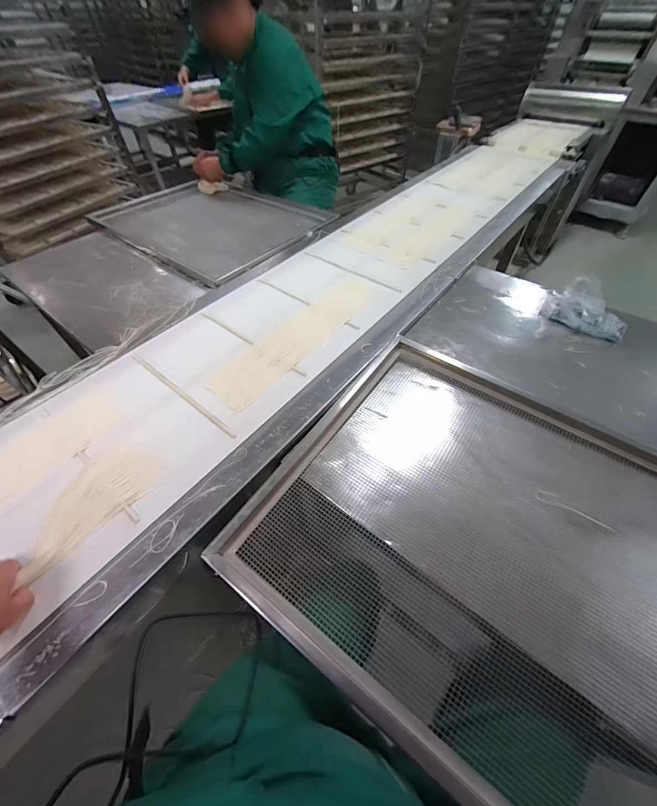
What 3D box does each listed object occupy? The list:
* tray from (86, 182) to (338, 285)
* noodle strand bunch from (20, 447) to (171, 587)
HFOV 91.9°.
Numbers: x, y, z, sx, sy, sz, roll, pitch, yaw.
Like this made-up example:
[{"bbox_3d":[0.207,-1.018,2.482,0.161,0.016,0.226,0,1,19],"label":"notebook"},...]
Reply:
[{"bbox_3d":[-0.459,-0.714,1.245,0.876,0.031,0.592,31,59,25],"label":"tray"},{"bbox_3d":[-0.393,0.150,0.532,0.131,0.016,0.223,37,62,24],"label":"noodle strand bunch"}]

